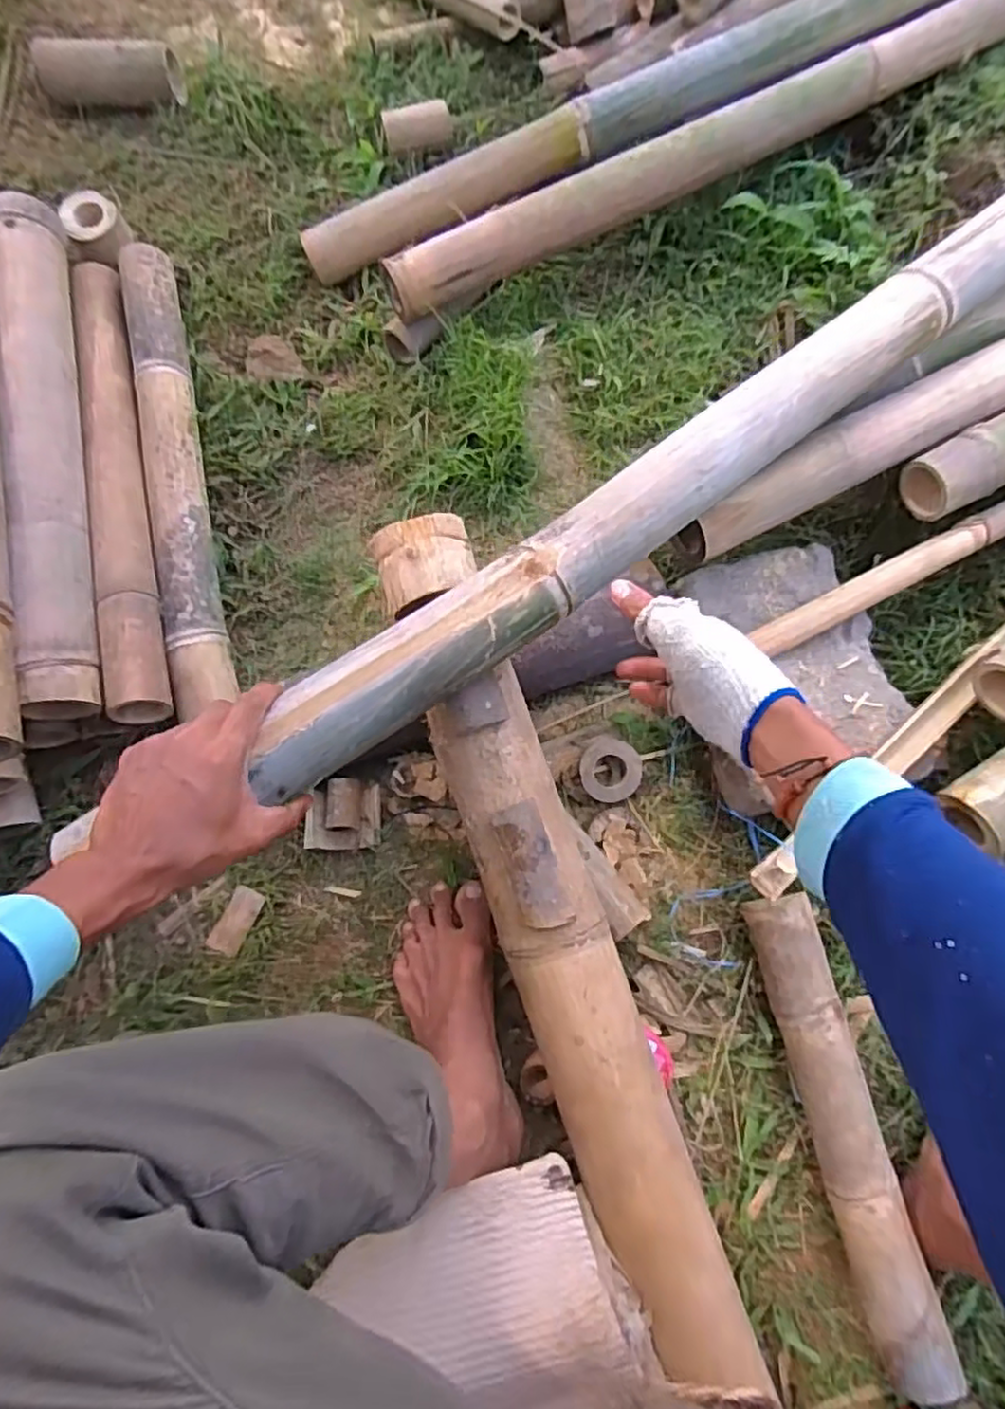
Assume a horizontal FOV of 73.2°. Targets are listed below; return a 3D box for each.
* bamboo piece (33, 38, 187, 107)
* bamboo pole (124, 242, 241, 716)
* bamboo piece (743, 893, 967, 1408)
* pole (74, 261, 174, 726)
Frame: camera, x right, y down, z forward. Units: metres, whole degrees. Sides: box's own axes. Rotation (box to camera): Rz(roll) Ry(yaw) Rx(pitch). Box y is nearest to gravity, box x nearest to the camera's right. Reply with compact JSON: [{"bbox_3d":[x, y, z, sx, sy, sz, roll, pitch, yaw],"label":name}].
[{"bbox_3d":[-0.544,-0.876,0.937,0.196,0.070,0.064,-2,72,0],"label":"bamboo piece"},{"bbox_3d":[-0.369,-0.268,0.760,0.060,0.069,0.589,-13,72,-3],"label":"bamboo pole"},{"bbox_3d":[0.290,0.358,0.580,0.051,0.056,0.372,-12,72,-3],"label":"bamboo piece"},{"bbox_3d":[-0.424,-0.266,0.736,0.055,0.047,0.592,-14,72,-4],"label":"pole"}]

